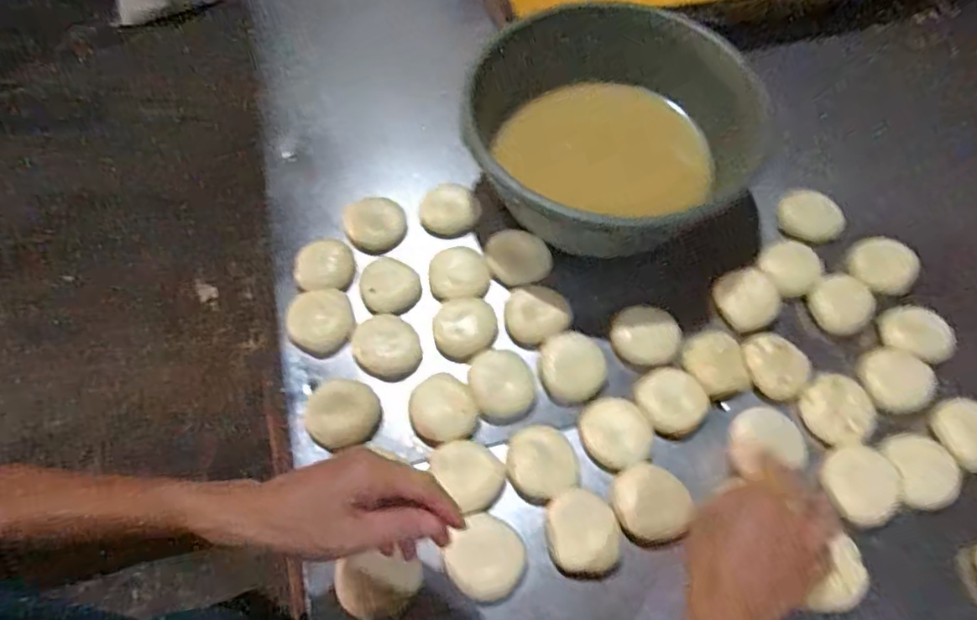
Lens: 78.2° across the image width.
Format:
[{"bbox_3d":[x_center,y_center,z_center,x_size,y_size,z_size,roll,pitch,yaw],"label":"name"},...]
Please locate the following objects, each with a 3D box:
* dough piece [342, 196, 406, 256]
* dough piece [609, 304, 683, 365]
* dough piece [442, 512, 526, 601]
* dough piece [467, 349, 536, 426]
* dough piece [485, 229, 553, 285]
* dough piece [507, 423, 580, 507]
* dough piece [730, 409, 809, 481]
[{"bbox_3d":[-0.120,-0.091,0.637,0.062,0.022,0.059,-1,63,1],"label":"dough piece"},{"bbox_3d":[0.152,0.025,0.580,0.065,0.019,0.055,9,64,6],"label":"dough piece"},{"bbox_3d":[-0.002,0.199,0.486,0.064,0.020,0.063,-1,63,1],"label":"dough piece"},{"bbox_3d":[0.013,0.067,0.555,0.057,0.024,0.068,-20,64,-8],"label":"dough piece"},{"bbox_3d":[0.031,-0.054,0.616,0.065,0.022,0.052,0,63,1],"label":"dough piece"},{"bbox_3d":[0.044,0.130,0.515,0.056,0.025,0.063,-23,65,-10],"label":"dough piece"},{"bbox_3d":[0.233,0.110,0.507,0.056,0.025,0.048,-17,48,25],"label":"dough piece"}]

